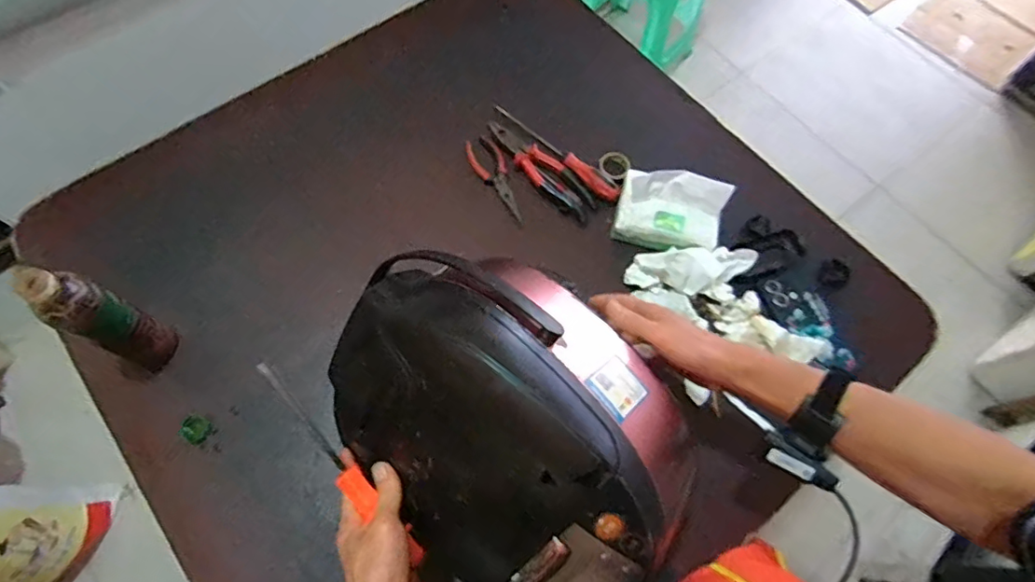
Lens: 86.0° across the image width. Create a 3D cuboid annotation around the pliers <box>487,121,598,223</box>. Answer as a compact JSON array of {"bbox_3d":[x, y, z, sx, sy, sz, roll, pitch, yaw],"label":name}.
[{"bbox_3d":[0.035,-0.188,0.831,0.050,0.015,0.199,-39,74,-17],"label":"pliers"}]

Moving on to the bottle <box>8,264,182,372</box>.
[{"bbox_3d":[-0.461,0.035,0.619,0.059,0.195,0.065,24,68,7],"label":"bottle"}]

